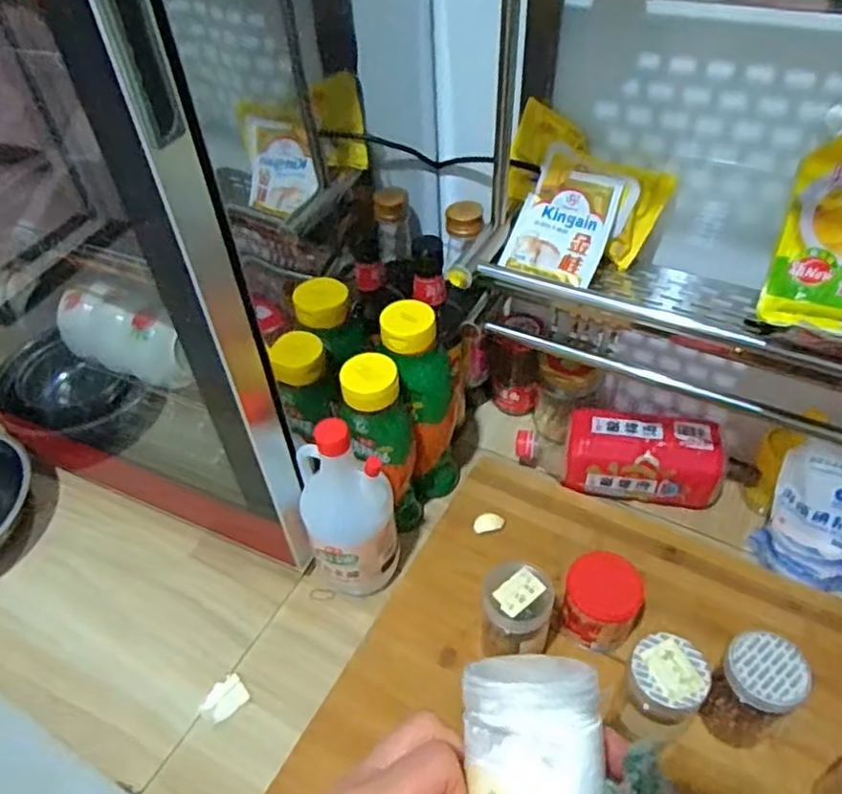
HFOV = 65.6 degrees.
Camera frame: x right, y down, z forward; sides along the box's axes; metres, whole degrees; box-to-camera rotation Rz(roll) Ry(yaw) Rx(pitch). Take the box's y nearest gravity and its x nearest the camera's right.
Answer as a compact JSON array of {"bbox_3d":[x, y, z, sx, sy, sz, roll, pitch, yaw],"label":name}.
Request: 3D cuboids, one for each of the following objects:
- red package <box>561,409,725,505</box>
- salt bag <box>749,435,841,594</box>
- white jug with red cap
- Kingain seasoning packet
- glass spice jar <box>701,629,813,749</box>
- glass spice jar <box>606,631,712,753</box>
[{"bbox_3d":[0.244,0.066,0.711,0.166,0.072,0.068,8,48,12],"label":"red package"},{"bbox_3d":[0.375,0.113,0.596,0.109,0.175,0.037,28,55,28],"label":"salt bag"},{"bbox_3d":[-0.069,0.110,0.616,0.087,0.218,0.074,-17,48,-11],"label":"white jug with red cap"},{"bbox_3d":[0.130,-0.158,0.607,0.088,0.019,0.100,23,97,27],"label":"Kingain seasoning packet"},{"bbox_3d":[0.263,0.238,0.525,0.058,0.102,0.056,-3,47,3],"label":"glass spice jar"},{"bbox_3d":[0.191,0.242,0.527,0.069,0.105,0.058,-37,54,-27],"label":"glass spice jar"}]

